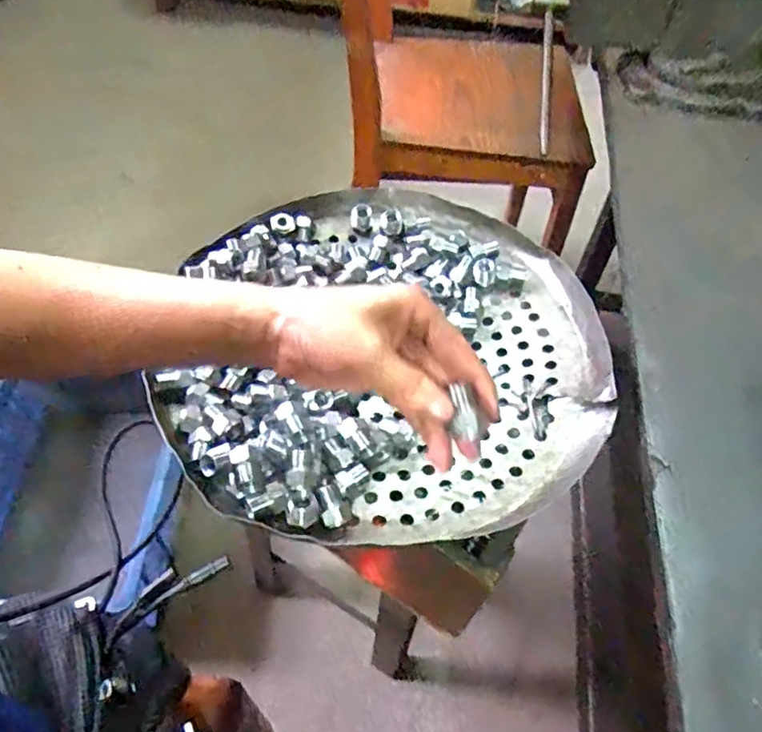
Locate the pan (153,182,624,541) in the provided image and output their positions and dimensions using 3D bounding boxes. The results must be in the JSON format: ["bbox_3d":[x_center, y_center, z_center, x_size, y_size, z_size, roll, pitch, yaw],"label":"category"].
[{"bbox_3d":[0.002,-0.033,0.555,0.370,0.048,0.393,4,52,-1],"label":"pan"}]

